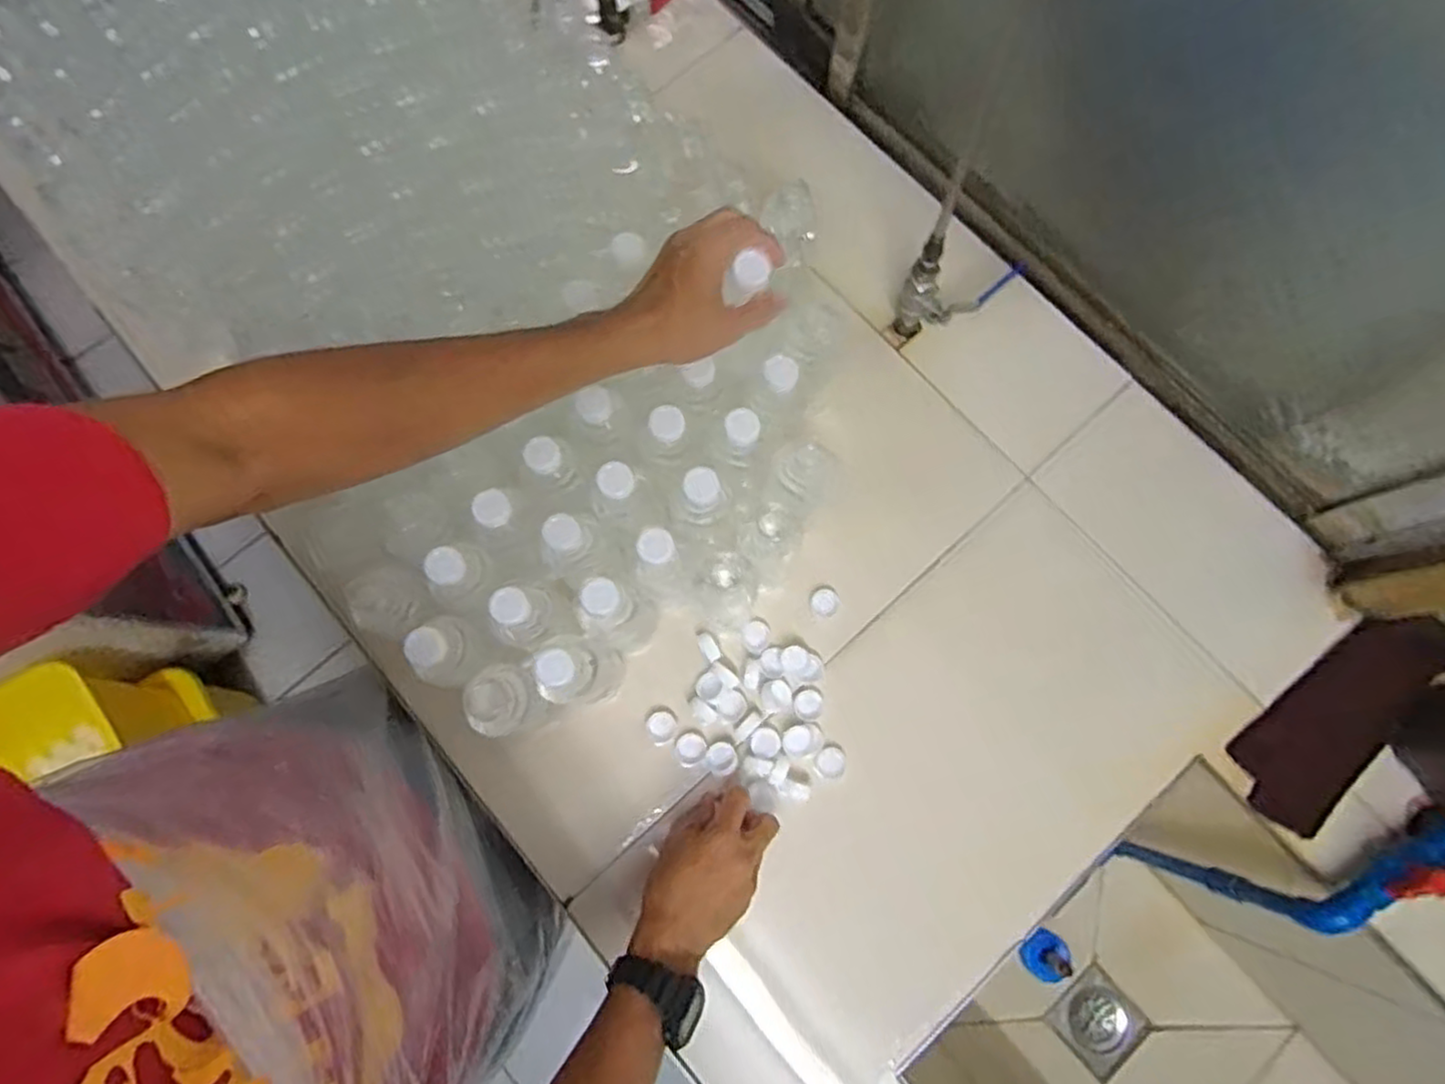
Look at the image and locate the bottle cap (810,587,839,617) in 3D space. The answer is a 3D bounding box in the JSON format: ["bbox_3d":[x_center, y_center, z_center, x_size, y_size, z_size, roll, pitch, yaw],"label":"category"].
[{"bbox_3d":[0.099,0.058,0.698,0.026,0.012,0.027,0,77,0],"label":"bottle cap"}]

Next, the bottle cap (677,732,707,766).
[{"bbox_3d":[-0.029,0.192,0.665,0.029,0.007,0.028,0,77,0],"label":"bottle cap"}]

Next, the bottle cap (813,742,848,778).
[{"bbox_3d":[0.101,0.202,0.667,0.028,0.012,0.031,24,78,5],"label":"bottle cap"}]

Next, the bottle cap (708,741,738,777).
[{"bbox_3d":[0.000,0.197,0.654,0.027,0.009,0.028,0,77,0],"label":"bottle cap"}]

